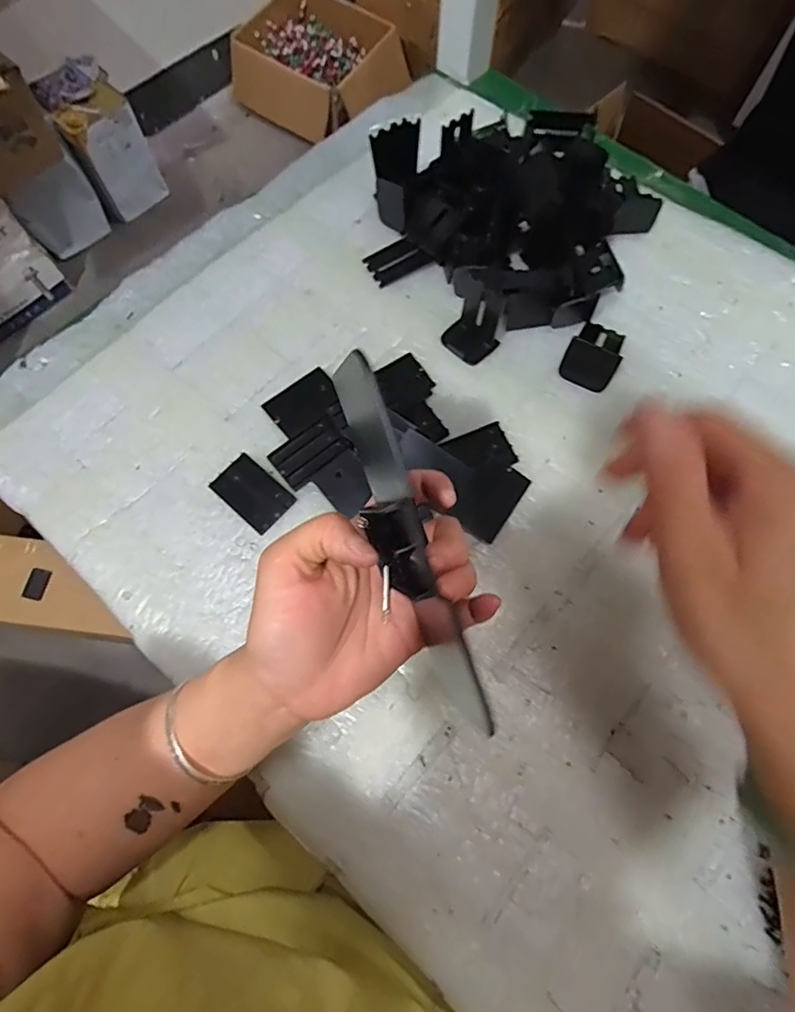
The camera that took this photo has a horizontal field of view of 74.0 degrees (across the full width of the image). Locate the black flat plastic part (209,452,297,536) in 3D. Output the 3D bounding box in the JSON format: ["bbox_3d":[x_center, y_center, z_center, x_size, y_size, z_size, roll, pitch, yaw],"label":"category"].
[{"bbox_3d":[-0.103,-0.009,0.375,0.054,0.005,0.035,39,76,13],"label":"black flat plastic part"}]

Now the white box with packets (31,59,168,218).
[{"bbox_3d":[-0.762,-0.944,1.391,0.178,0.300,0.168,-38,74,-11],"label":"white box with packets"}]

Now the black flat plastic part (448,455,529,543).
[{"bbox_3d":[0.065,-0.006,0.371,0.036,0.004,0.057,33,74,11],"label":"black flat plastic part"}]

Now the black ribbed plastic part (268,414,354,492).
[{"bbox_3d":[-0.063,-0.039,0.380,0.051,0.005,0.034,-37,74,-11],"label":"black ribbed plastic part"}]

